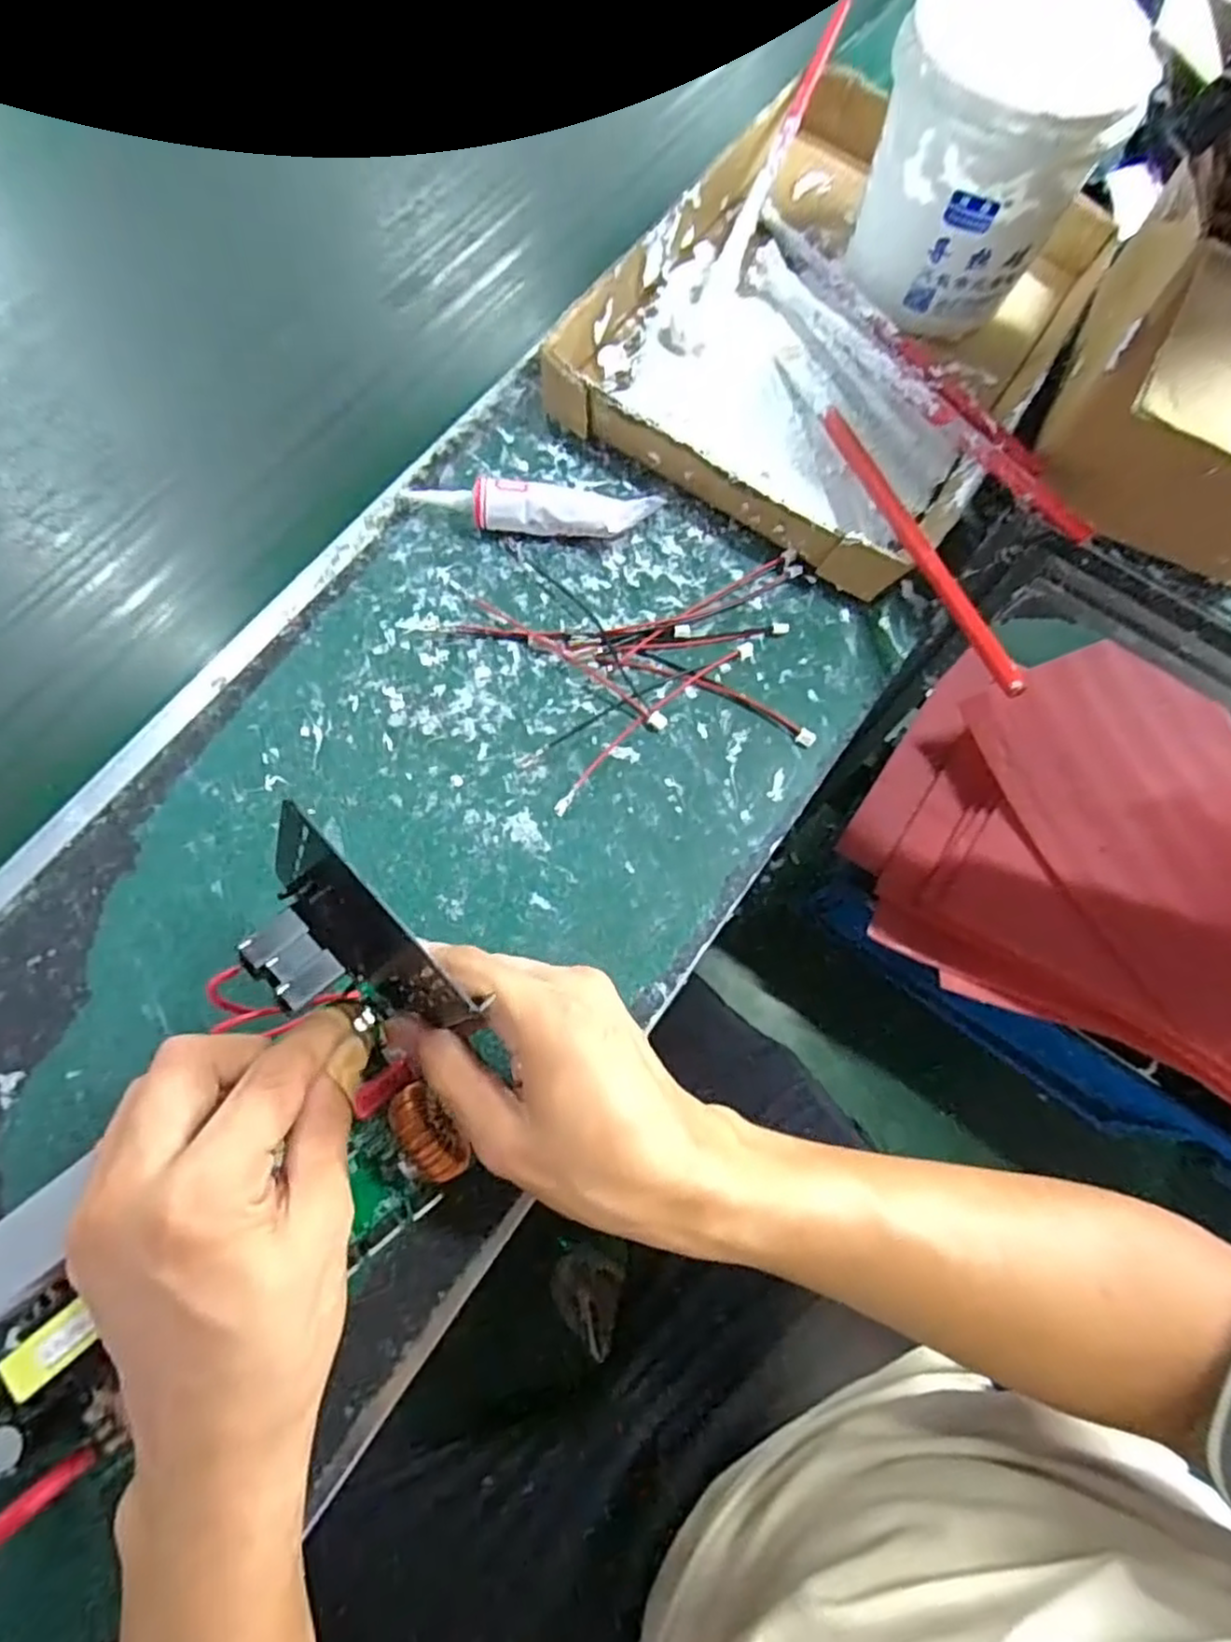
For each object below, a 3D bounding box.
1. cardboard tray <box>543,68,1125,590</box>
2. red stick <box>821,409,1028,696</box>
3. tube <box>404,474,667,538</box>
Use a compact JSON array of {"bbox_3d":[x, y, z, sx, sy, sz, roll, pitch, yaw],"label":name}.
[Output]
[{"bbox_3d":[0.147,-0.329,0.443,0.247,0.034,0.369,32,75,7],"label":"cardboard tray"},{"bbox_3d":[0.150,-0.144,0.369,0.009,0.011,0.204,-15,63,-6],"label":"red stick"},{"bbox_3d":[-0.046,-0.164,0.388,0.132,0.027,0.025,8,74,0],"label":"tube"}]

